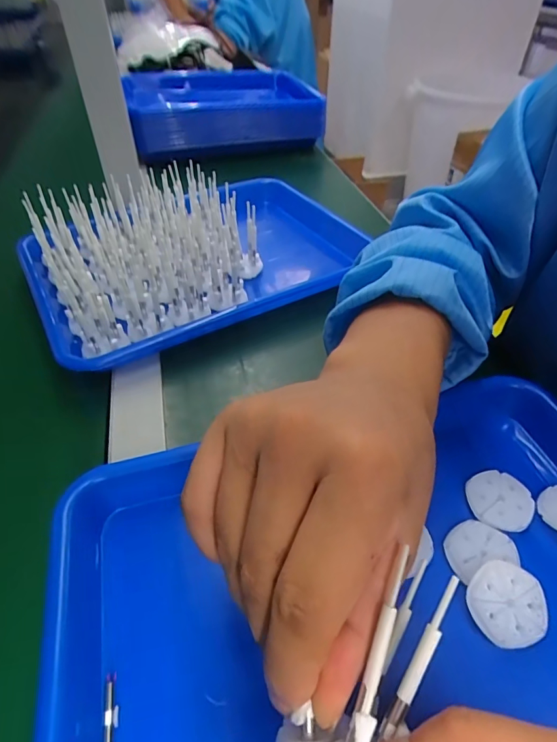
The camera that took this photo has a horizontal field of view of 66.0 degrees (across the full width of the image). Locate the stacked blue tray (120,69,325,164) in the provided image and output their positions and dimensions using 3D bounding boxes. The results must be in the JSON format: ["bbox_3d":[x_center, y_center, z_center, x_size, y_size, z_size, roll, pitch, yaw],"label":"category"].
[{"bbox_3d":[-0.107,-0.466,0.765,0.336,0.079,0.267,-16,47,-15],"label":"stacked blue tray"}]

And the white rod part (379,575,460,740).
[{"bbox_3d":[0.048,0.095,0.144,0.005,0.004,0.054,25,79,24],"label":"white rod part"}]

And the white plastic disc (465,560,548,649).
[{"bbox_3d":[0.117,0.118,0.219,0.038,0.004,0.037,-2,60,3],"label":"white plastic disc"}]

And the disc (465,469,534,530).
[{"bbox_3d":[0.137,0.079,0.263,0.037,0.004,0.037,0,45,0],"label":"disc"}]

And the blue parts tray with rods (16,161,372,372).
[{"bbox_3d":[-0.089,-0.124,0.429,0.295,0.076,0.224,-24,49,-22],"label":"blue parts tray with rods"}]

